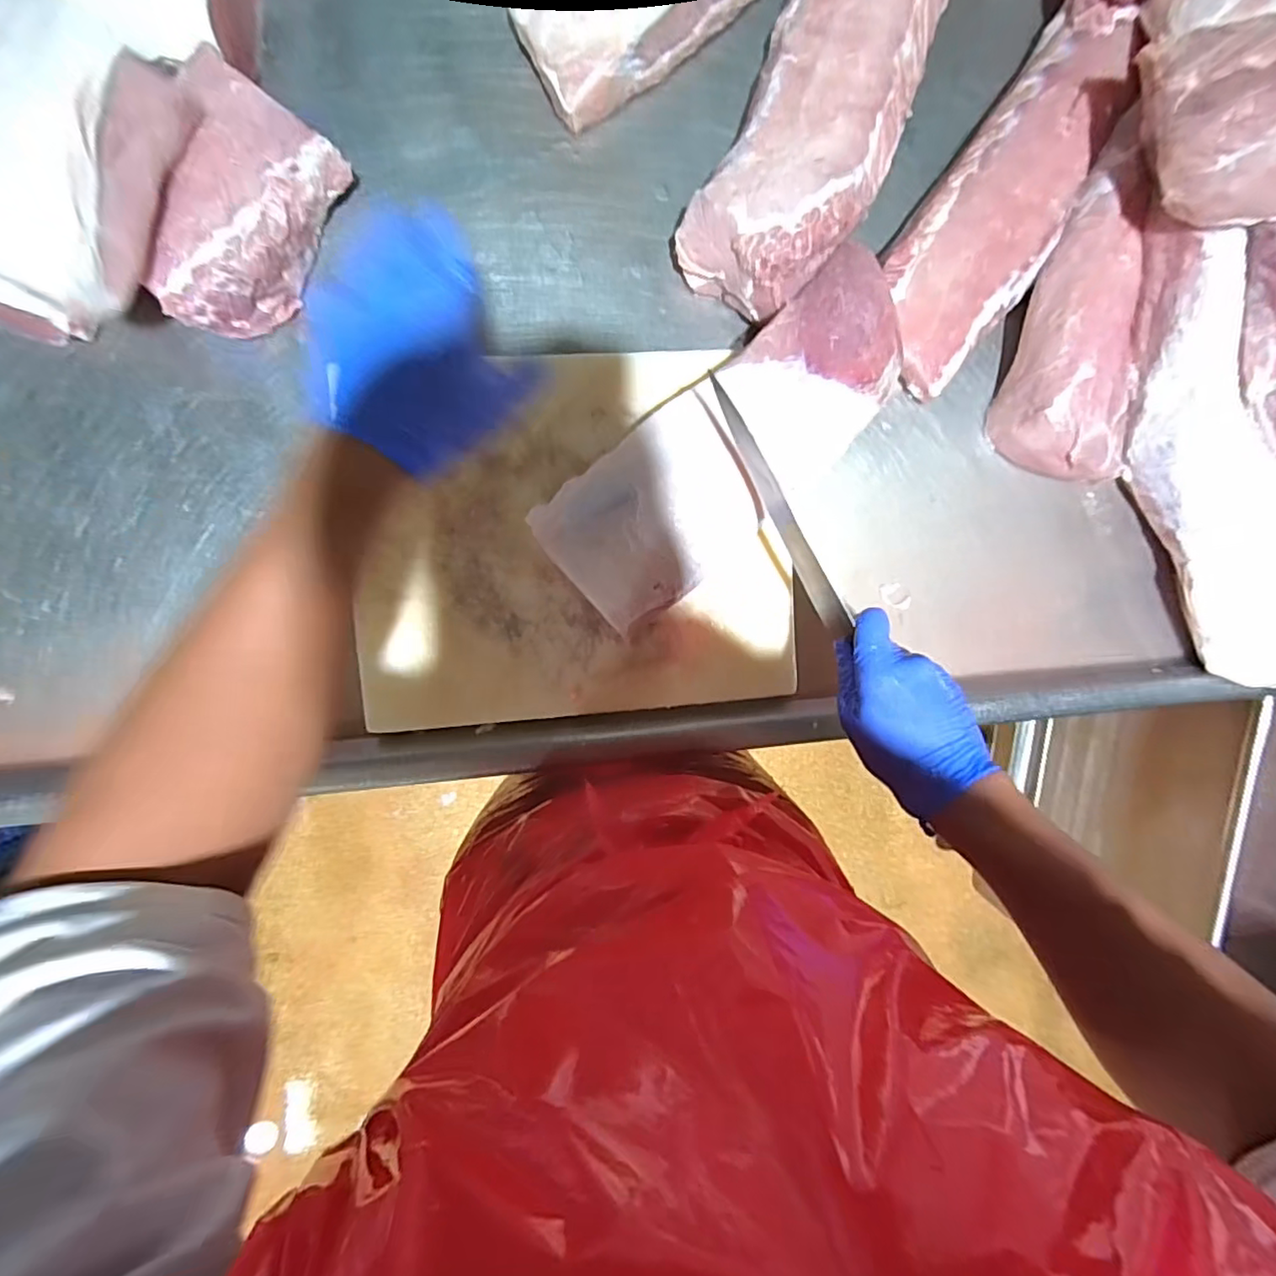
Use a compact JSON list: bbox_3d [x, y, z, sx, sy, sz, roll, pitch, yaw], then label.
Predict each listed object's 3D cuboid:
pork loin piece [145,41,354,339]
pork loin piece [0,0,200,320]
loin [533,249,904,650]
[{"bbox_3d":[-0.305,-0.316,0.455,0.093,0.064,0.178,25,90,-7],"label":"pork loin piece"},{"bbox_3d":[-0.397,-0.322,0.409,0.134,0.085,0.181,21,90,-7],"label":"pork loin piece"},{"bbox_3d":[0.076,-0.151,0.491,0.330,0.076,0.127,-40,96,-3],"label":"loin"}]

